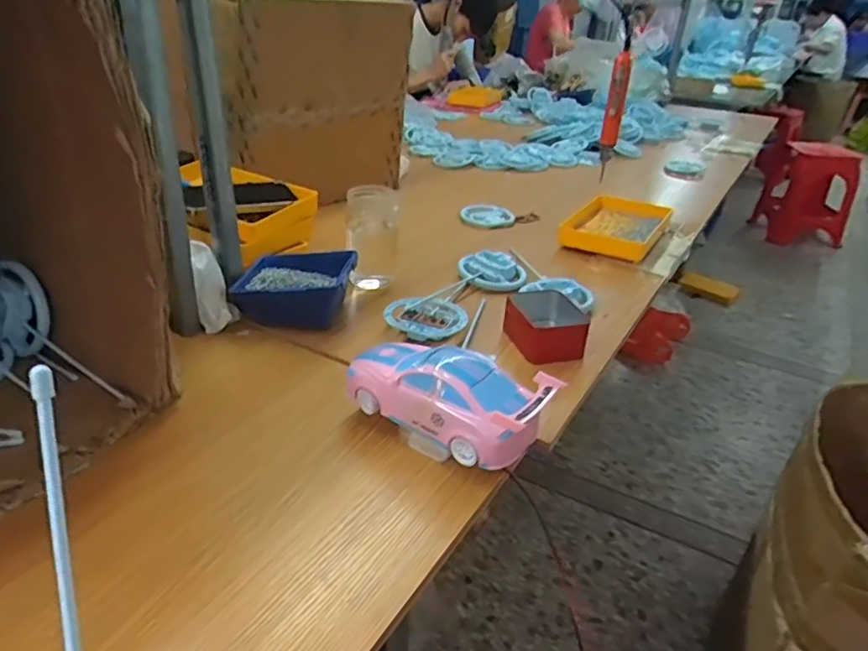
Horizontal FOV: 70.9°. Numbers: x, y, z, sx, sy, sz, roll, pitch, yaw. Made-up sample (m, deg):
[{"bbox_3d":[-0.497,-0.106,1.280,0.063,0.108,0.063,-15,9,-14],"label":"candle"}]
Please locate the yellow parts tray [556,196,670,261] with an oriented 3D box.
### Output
[{"bbox_3d":[0.302,-0.166,1.014,0.145,0.043,0.182,19,33,25],"label":"yellow parts tray"}]

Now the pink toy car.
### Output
[{"bbox_3d":[0.010,0.066,0.565,0.193,0.081,0.080,21,35,31],"label":"pink toy car"}]

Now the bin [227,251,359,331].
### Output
[{"bbox_3d":[-0.177,-0.051,0.799,0.146,0.066,0.114,5,30,7],"label":"bin"}]

